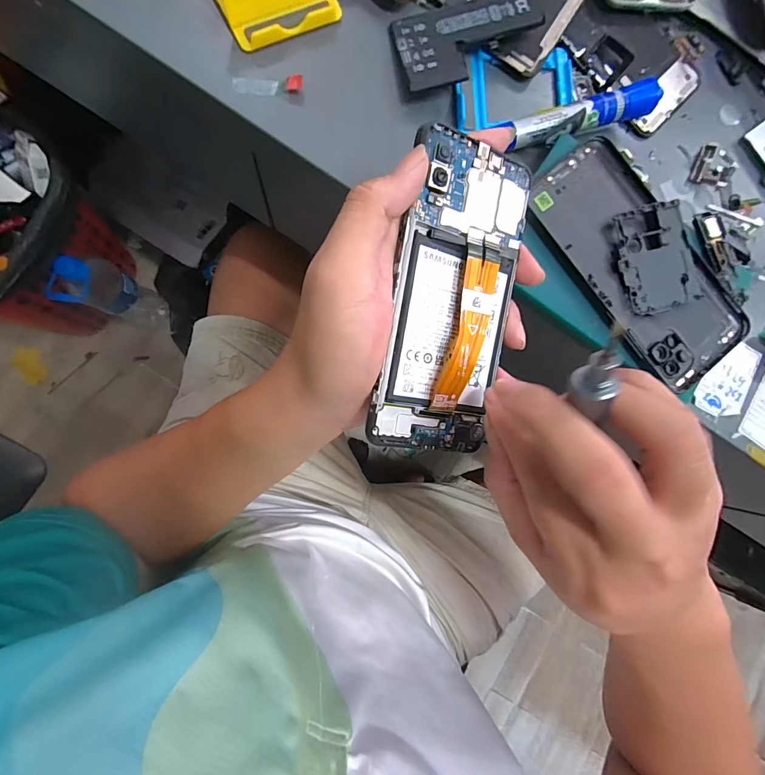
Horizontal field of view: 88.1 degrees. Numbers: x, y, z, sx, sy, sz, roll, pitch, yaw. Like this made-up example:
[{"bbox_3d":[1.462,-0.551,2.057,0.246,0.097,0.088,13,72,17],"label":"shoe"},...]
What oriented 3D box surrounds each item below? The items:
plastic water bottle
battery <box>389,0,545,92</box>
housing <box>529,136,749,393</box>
[{"bbox_3d":[-0.509,-0.177,0.768,0.084,0.312,0.099,23,82,-6],"label":"plastic water bottle"},{"bbox_3d":[0.056,-0.225,0.256,0.092,0.005,0.055,-13,80,0],"label":"battery"},{"bbox_3d":[0.164,-0.080,0.256,0.074,0.006,0.162,-39,90,-5],"label":"housing"}]

